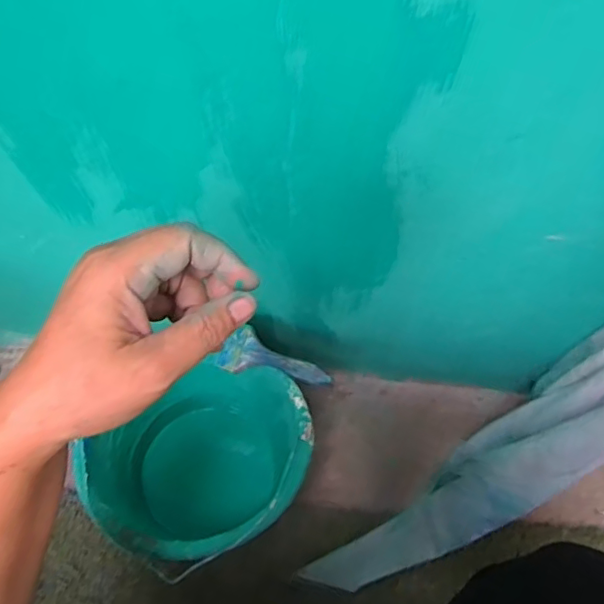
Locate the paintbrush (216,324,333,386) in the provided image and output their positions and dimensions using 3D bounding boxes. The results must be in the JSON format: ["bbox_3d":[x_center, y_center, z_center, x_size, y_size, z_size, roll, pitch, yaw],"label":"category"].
[{"bbox_3d":[-0.030,0.067,0.679,0.127,0.021,0.047,16,60,11],"label":"paintbrush"}]

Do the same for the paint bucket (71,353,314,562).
[{"bbox_3d":[-0.108,0.186,0.691,0.237,0.142,0.213,-34,64,-18],"label":"paint bucket"}]

